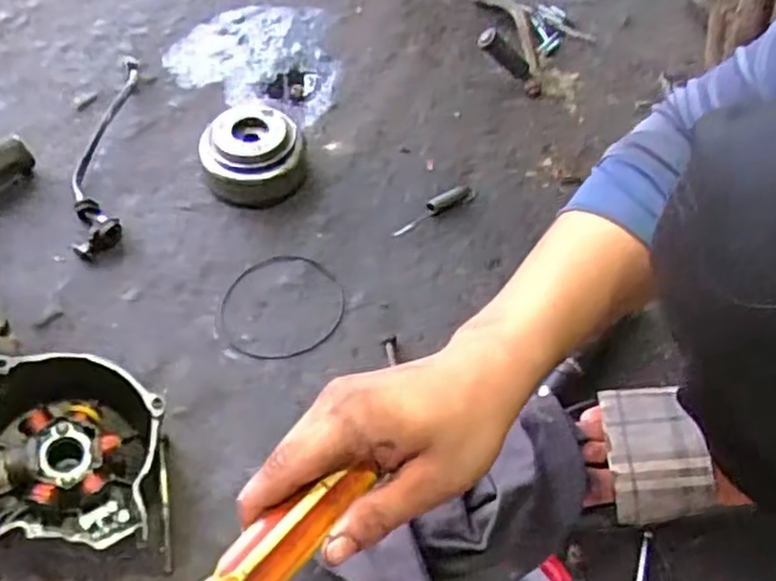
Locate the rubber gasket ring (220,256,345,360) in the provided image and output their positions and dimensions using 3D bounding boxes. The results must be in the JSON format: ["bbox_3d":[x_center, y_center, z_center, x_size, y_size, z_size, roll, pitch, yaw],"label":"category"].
[{"bbox_3d":[-0.100,0.016,0.669,0.120,0.004,0.105,-31,66,-23],"label":"rubber gasket ring"}]

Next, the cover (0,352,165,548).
[{"bbox_3d":[-0.265,0.128,0.529,0.187,0.116,0.135,-5,57,-8],"label":"cover"}]

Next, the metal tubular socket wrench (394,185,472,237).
[{"bbox_3d":[0.047,-0.084,0.742,0.101,0.012,0.017,-34,65,-24],"label":"metal tubular socket wrench"}]

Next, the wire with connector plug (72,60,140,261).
[{"bbox_3d":[-0.300,-0.160,0.751,0.059,0.037,0.298,-2,57,-7],"label":"wire with connector plug"}]

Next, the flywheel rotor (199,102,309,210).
[{"bbox_3d":[-0.137,-0.137,0.728,0.103,0.059,0.090,-16,59,-15],"label":"flywheel rotor"}]

